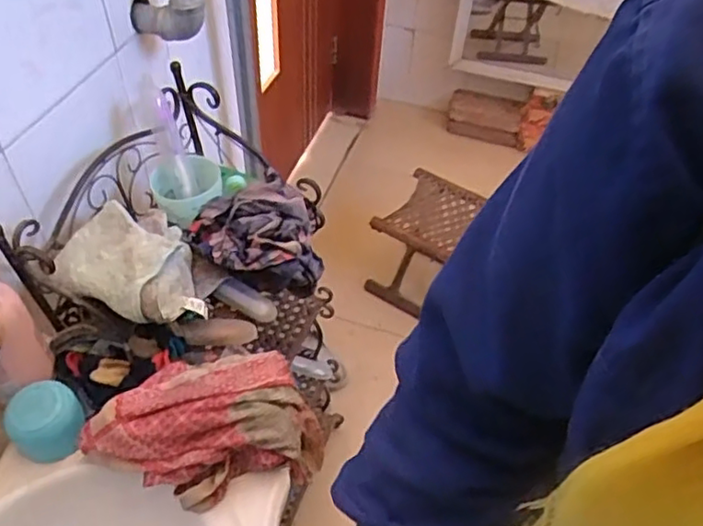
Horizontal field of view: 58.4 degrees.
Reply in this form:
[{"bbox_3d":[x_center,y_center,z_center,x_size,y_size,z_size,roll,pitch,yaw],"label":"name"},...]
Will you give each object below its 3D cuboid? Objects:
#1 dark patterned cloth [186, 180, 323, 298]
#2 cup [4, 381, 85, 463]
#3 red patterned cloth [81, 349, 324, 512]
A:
[{"bbox_3d":[-0.112,-0.025,0.741,0.140,0.072,0.120,-7,49,-9],"label":"dark patterned cloth"},{"bbox_3d":[-0.285,0.147,0.587,0.061,0.053,0.054,-32,58,-28],"label":"cup"},{"bbox_3d":[-0.134,0.152,0.586,0.206,0.071,0.127,1,49,-2],"label":"red patterned cloth"}]

